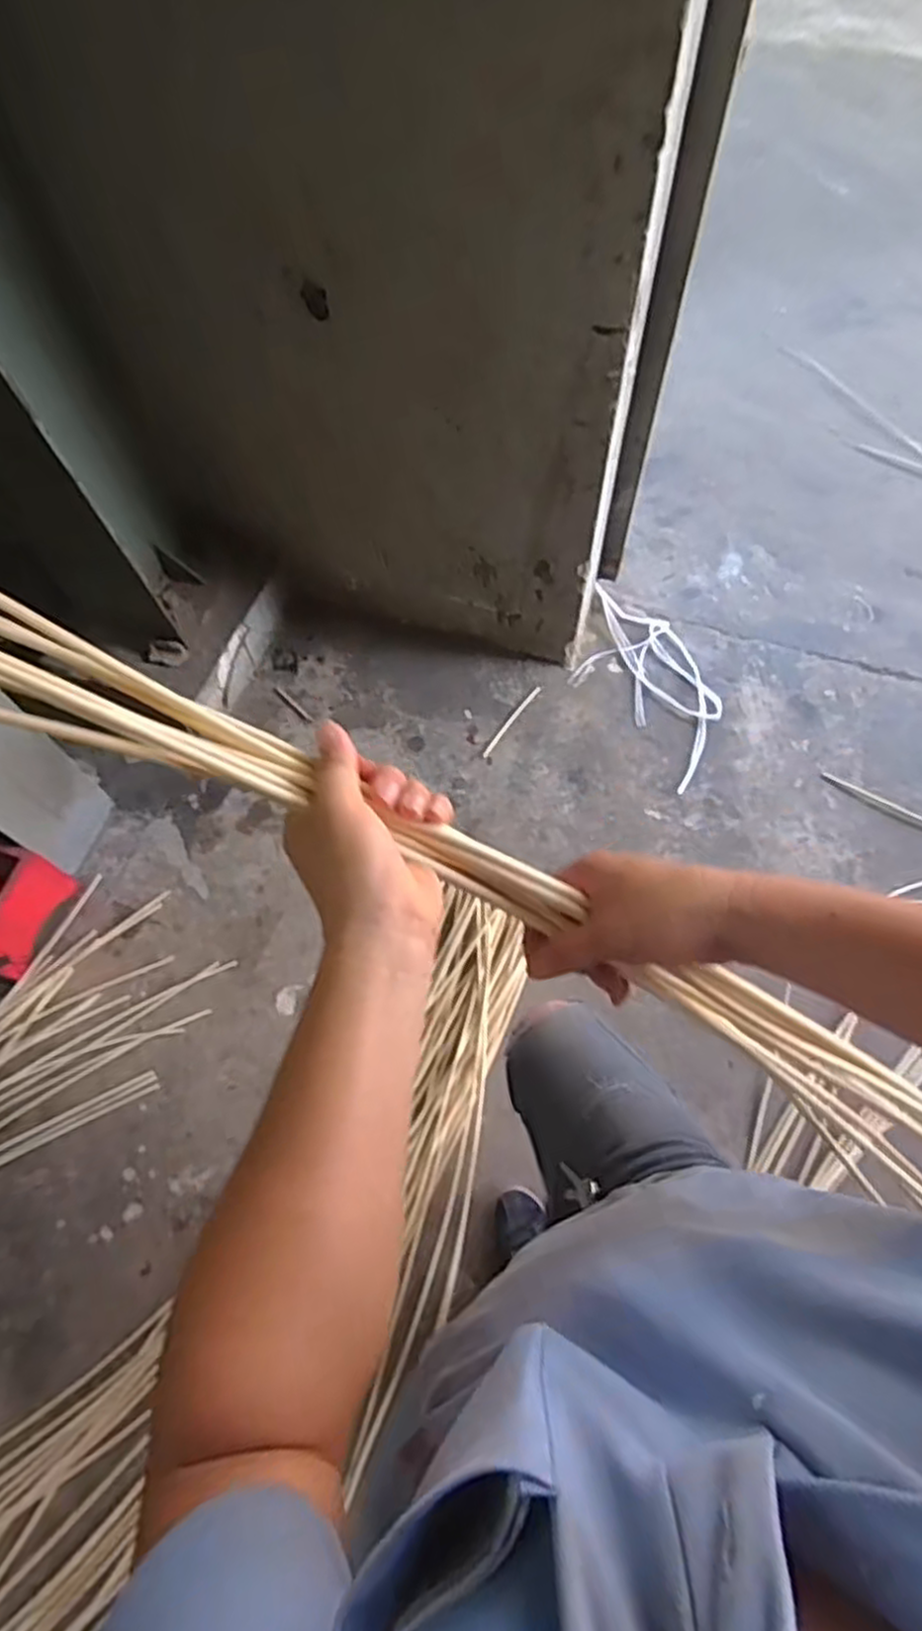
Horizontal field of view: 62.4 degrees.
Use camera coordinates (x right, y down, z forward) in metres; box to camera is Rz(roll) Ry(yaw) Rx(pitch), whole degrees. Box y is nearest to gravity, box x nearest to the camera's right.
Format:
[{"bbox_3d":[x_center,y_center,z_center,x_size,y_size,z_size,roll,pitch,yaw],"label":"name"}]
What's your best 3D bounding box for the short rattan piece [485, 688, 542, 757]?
[{"bbox_3d":[0.113,-0.213,1.705,0.020,0.012,0.212,34,70,15],"label":"short rattan piece"}]

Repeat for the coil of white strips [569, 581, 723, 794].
[{"bbox_3d":[0.432,-0.321,1.737,0.281,0.024,0.493,-36,70,-15],"label":"coil of white strips"}]

